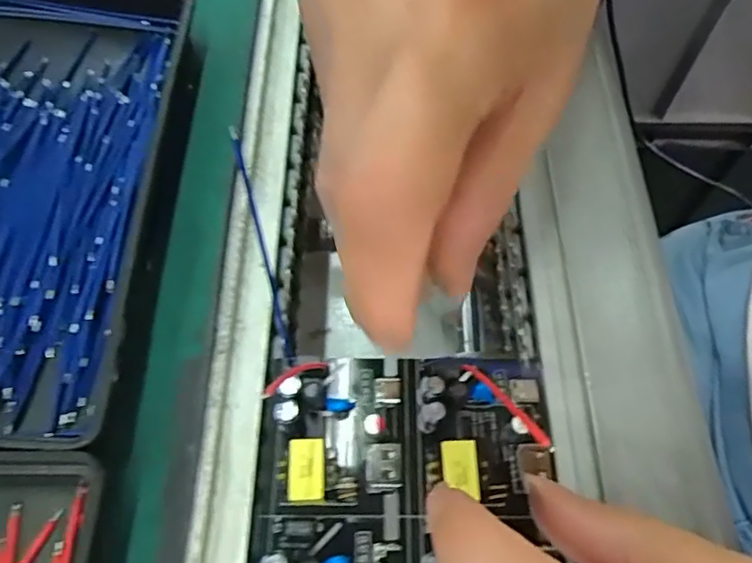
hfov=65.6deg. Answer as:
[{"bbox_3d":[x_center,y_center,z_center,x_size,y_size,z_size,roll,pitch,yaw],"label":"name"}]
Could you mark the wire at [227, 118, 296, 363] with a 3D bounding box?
[{"bbox_3d":[-0.043,-0.013,0.218,0.004,0.006,0.091,-15,77,-7],"label":"wire"}]

